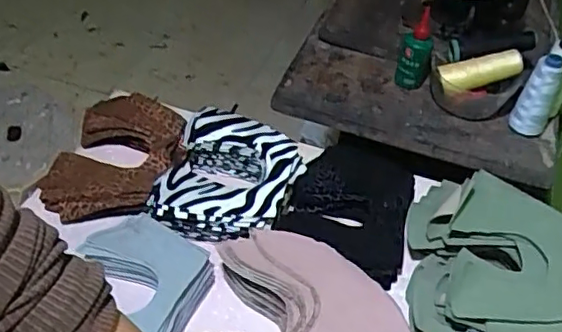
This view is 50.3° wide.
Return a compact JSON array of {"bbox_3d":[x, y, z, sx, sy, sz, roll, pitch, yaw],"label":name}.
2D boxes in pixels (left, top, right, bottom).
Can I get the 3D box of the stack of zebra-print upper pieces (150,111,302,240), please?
[{"bbox_3d":[-0.062,0.016,0.667,0.143,0.054,0.158,17,45,11],"label":"stack of zebra-print upper pieces"}]

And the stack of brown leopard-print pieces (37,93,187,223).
[{"bbox_3d":[-0.190,-0.012,0.699,0.137,0.032,0.191,12,44,6],"label":"stack of brown leopard-print pieces"}]

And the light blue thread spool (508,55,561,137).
[{"bbox_3d":[0.343,-0.089,0.800,0.044,0.115,0.040,24,47,17],"label":"light blue thread spool"}]

